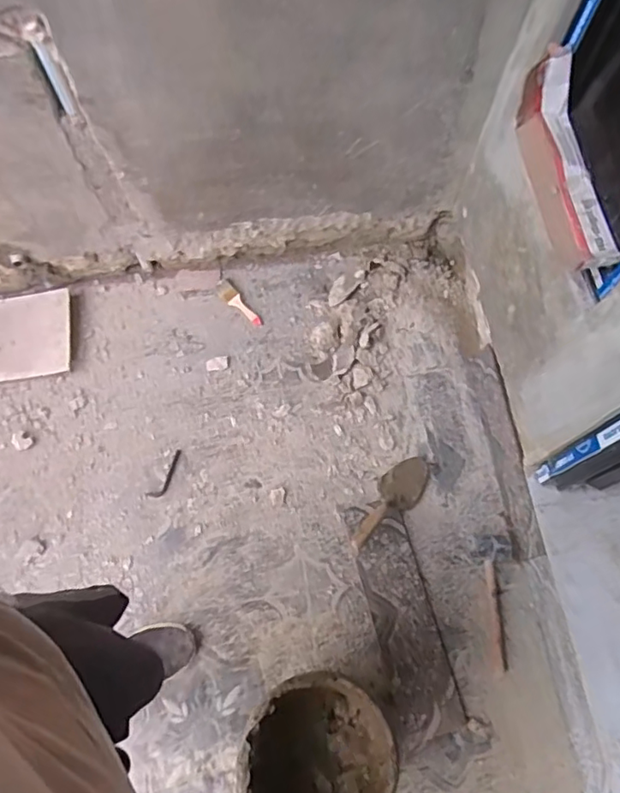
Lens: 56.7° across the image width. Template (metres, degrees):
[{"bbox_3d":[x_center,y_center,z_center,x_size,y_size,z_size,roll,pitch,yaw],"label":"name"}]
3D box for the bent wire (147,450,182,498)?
[{"bbox_3d":[-0.339,0.191,1.380,0.037,0.005,0.131,31,71,10],"label":"bent wire"}]

